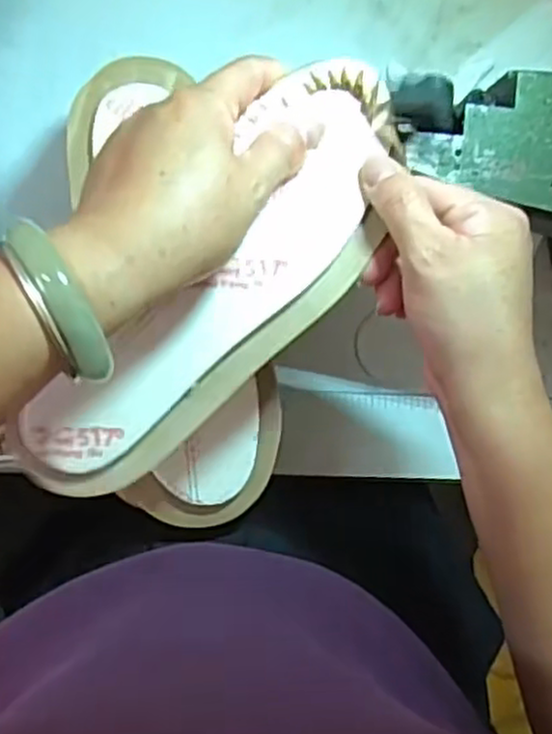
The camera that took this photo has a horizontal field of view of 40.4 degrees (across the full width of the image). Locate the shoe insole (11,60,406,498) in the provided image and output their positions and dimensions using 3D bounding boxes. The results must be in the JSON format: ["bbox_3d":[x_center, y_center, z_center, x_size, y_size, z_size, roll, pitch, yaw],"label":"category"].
[{"bbox_3d":[-0.026,-0.035,0.350,0.078,0.012,0.240,40,90,-4],"label":"shoe insole"}]

